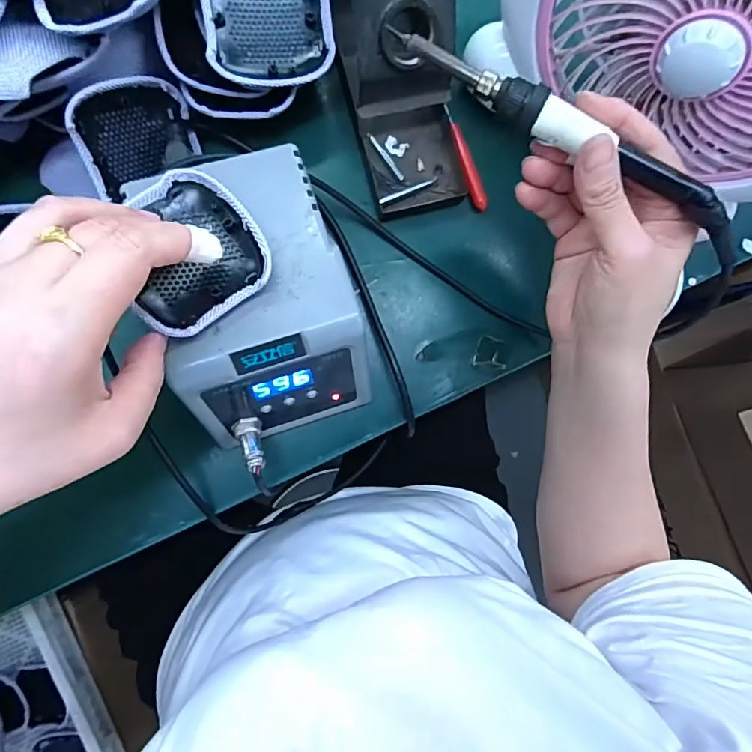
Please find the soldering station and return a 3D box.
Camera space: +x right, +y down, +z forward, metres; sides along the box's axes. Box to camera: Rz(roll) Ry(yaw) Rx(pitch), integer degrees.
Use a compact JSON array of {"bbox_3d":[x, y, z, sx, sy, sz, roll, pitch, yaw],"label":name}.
[{"bbox_3d":[-0.074,-0.040,0.305,0.113,0.091,0.173,-19,89,-8],"label":"soldering station"}]

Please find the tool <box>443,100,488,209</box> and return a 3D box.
[{"bbox_3d":[0.069,-0.171,0.369,0.012,0.005,0.082,-22,92,10],"label":"tool"}]

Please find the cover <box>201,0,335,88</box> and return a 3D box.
[{"bbox_3d":[-0.069,-0.229,0.299,0.078,0.013,0.076,-8,111,-13],"label":"cover"}]

